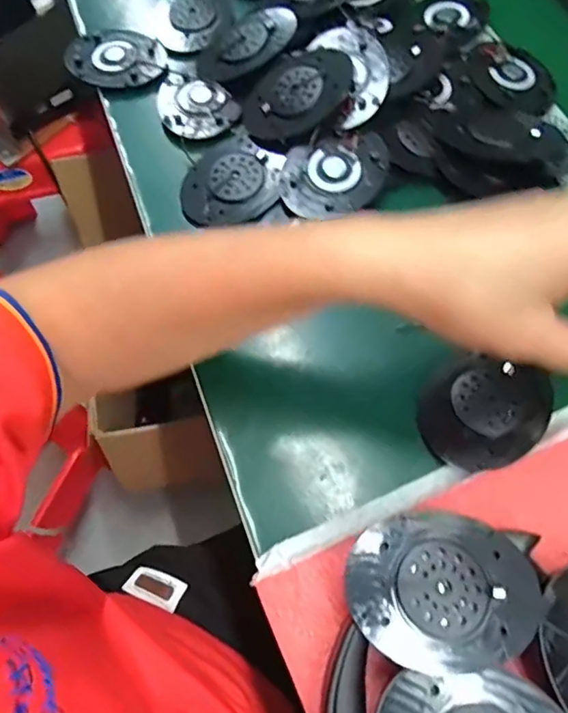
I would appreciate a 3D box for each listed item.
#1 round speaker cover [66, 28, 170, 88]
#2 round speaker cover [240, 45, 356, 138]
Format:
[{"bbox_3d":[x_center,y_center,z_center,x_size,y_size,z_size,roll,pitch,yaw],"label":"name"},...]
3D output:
[{"bbox_3d":[-0.143,-0.253,0.452,0.073,0.008,0.075,0,65,0],"label":"round speaker cover"},{"bbox_3d":[0.008,-0.197,0.399,0.082,0.009,0.069,-45,65,9],"label":"round speaker cover"}]

